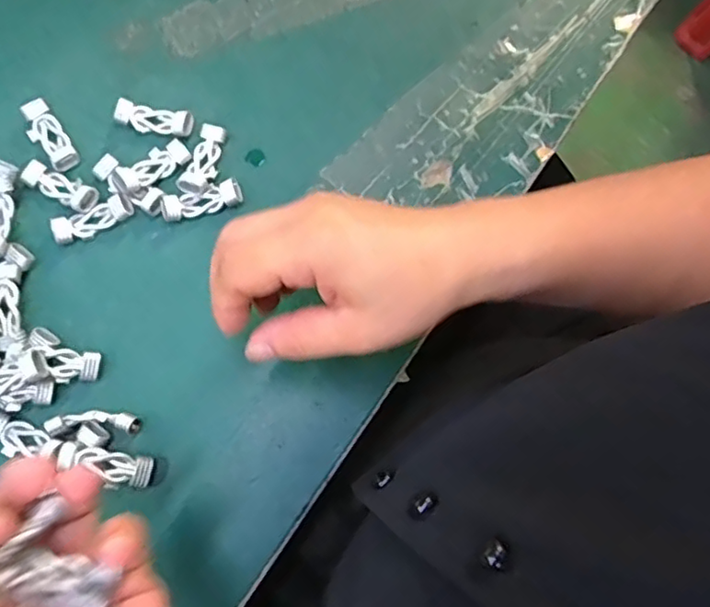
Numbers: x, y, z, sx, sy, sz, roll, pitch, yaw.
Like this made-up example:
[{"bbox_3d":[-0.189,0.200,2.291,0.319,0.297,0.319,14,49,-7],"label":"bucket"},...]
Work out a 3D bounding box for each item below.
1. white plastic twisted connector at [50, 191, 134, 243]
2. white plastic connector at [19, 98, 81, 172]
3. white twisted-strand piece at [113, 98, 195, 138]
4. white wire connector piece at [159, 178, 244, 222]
[{"bbox_3d":[-0.148,-0.048,0.342,0.044,0.008,0.015,-26,77,-9],"label":"white plastic twisted connector"},{"bbox_3d":[-0.179,-0.098,0.355,0.018,0.008,0.047,-35,79,-11],"label":"white plastic connector"},{"bbox_3d":[-0.117,-0.109,0.357,0.043,0.010,0.016,9,75,0],"label":"white twisted-strand piece"},{"bbox_3d":[-0.088,-0.059,0.347,0.045,0.009,0.016,-16,76,-6],"label":"white wire connector piece"}]

